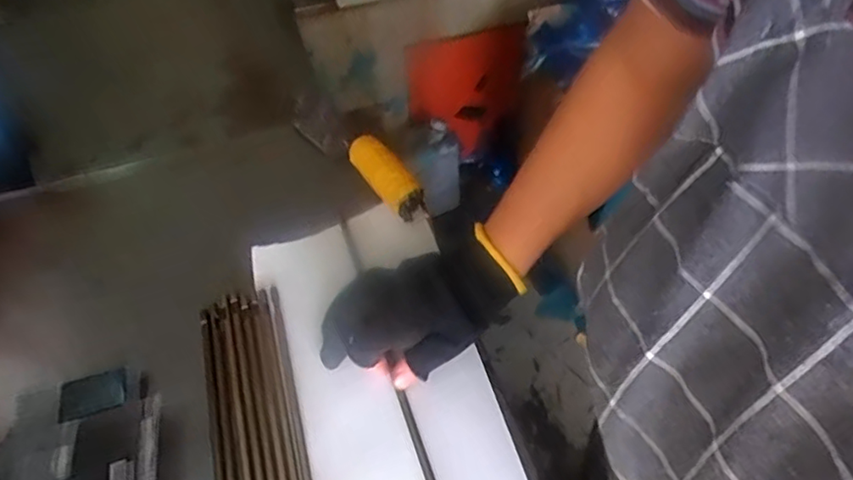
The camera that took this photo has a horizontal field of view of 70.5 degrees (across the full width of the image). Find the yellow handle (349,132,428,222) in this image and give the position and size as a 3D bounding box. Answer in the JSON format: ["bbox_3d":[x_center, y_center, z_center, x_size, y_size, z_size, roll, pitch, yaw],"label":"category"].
[{"bbox_3d":[-0.040,-0.060,0.590,0.031,0.036,0.095,-38,83,-26],"label":"yellow handle"}]

